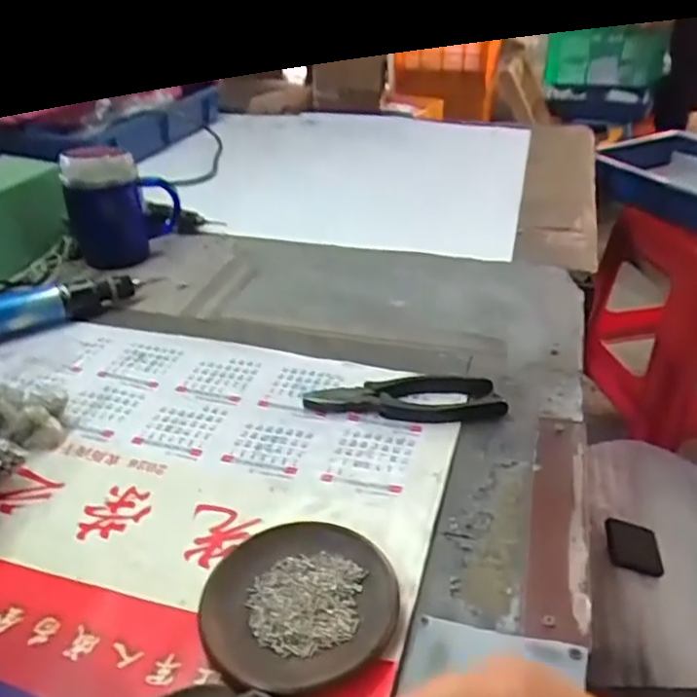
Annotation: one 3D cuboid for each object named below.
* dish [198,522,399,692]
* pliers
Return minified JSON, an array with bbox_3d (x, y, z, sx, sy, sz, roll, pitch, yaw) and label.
[{"bbox_3d":[-0.030,0.152,0.393,0.112,0.016,0.108,-2,32,1],"label":"dish"},{"bbox_3d":[0.045,0.043,0.549,0.160,0.016,0.048,-1,32,2],"label":"pliers"}]

